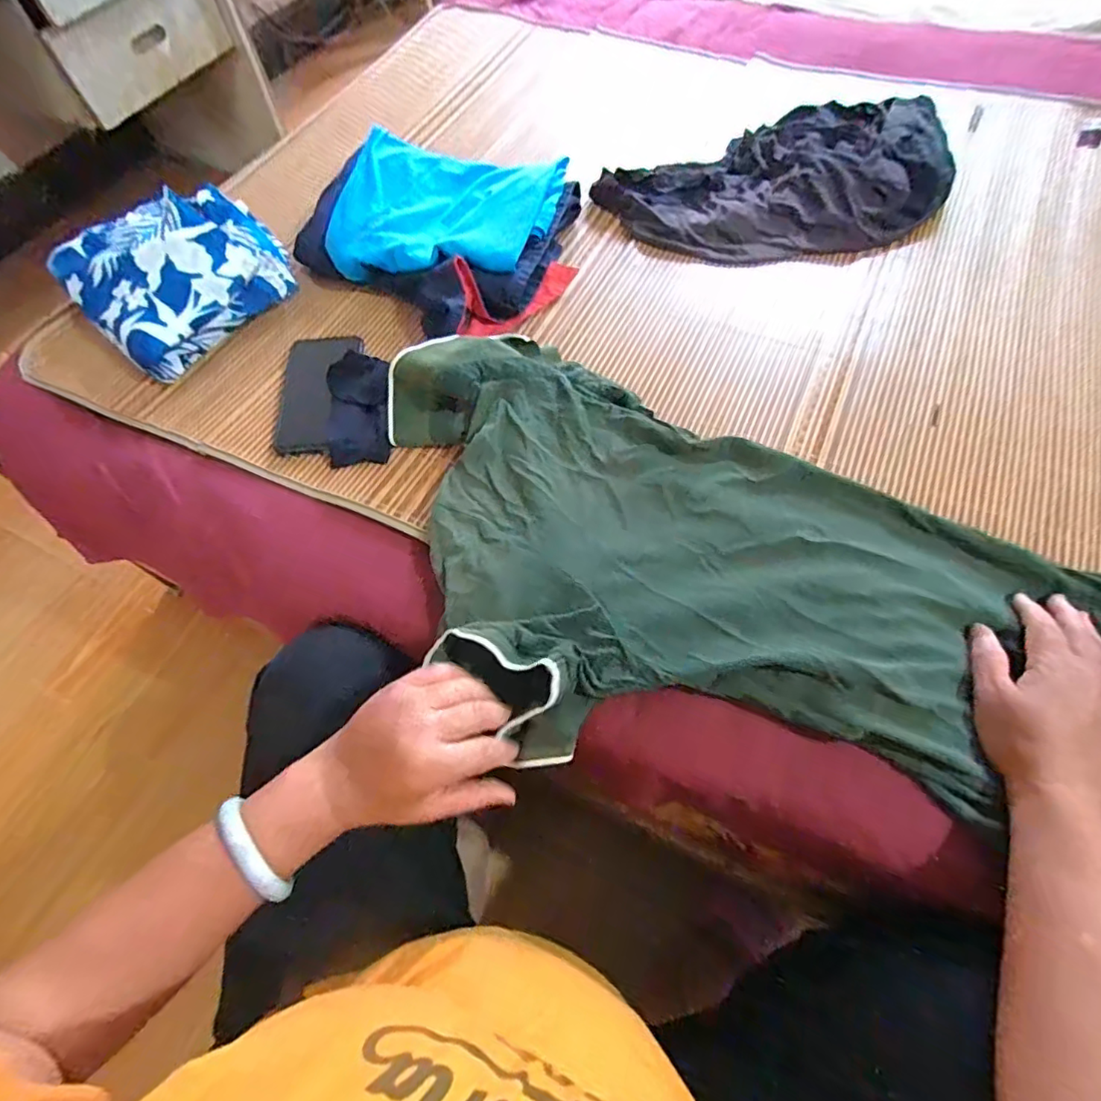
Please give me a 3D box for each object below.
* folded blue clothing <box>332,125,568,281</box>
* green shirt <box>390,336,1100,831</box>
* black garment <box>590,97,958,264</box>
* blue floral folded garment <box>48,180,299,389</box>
[{"bbox_3d":[-0.123,-0.420,0.680,0.254,0.041,0.228,8,62,9],"label":"folded blue clothing"},{"bbox_3d":[0.150,0.047,0.430,0.719,0.050,0.342,24,66,13],"label":"green shirt"},{"bbox_3d":[0.324,-0.485,0.733,0.461,0.038,0.285,-29,63,-11],"label":"black garment"},{"bbox_3d":[-0.430,-0.327,0.659,0.218,0.089,0.210,-41,66,-17],"label":"blue floral folded garment"}]

